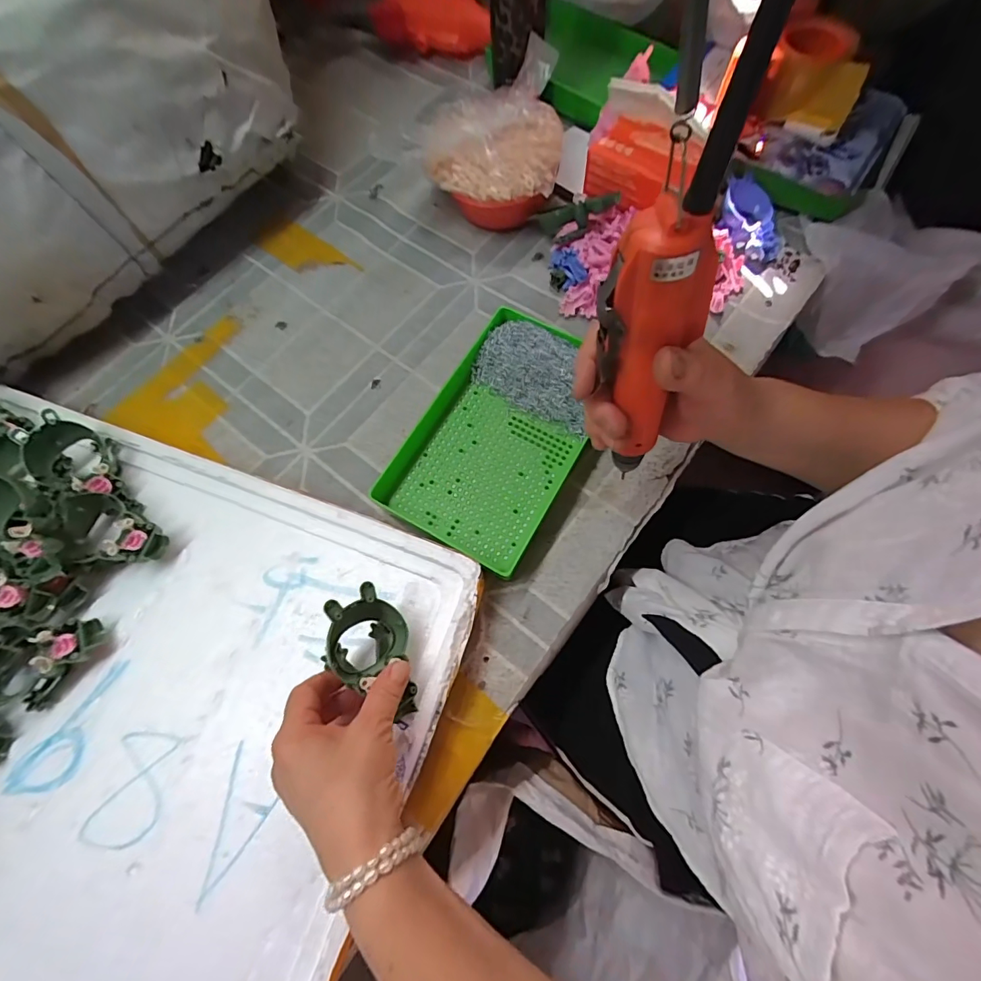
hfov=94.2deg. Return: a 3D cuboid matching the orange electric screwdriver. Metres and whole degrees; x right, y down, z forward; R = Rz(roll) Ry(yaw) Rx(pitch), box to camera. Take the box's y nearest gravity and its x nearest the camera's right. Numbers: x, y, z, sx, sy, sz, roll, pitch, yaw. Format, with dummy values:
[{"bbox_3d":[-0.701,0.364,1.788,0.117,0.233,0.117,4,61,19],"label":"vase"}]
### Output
[{"bbox_3d":[0.084,-0.066,0.255,0.041,0.175,0.031,-29,58,-9],"label":"orange electric screwdriver"}]

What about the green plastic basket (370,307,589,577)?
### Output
[{"bbox_3d":[0.011,-0.054,0.443,0.146,0.047,0.232,28,74,11],"label":"green plastic basket"}]

